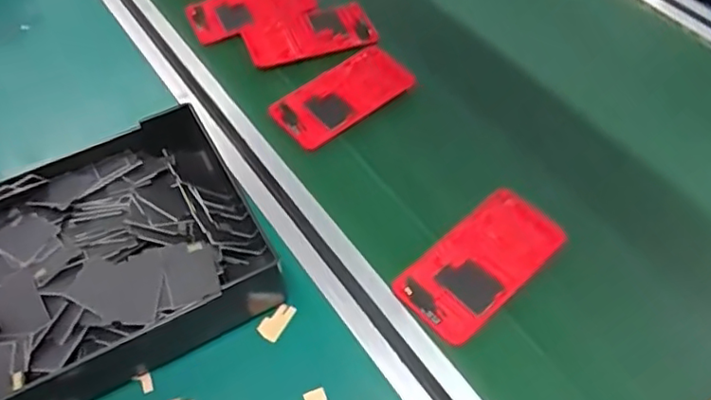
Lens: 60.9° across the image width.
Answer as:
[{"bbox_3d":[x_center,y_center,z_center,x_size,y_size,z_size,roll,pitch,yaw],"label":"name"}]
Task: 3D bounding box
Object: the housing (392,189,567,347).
[{"bbox_3d":[0.089,0.043,0.425,0.121,0.012,0.063,-36,60,-24],"label":"housing"}]

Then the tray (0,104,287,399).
[{"bbox_3d":[-0.191,0.050,0.393,0.262,0.046,0.165,-25,56,-18],"label":"tray"}]

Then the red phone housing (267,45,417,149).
[{"bbox_3d":[-0.007,-0.095,0.533,0.134,0.009,0.061,-34,60,-23],"label":"red phone housing"}]

